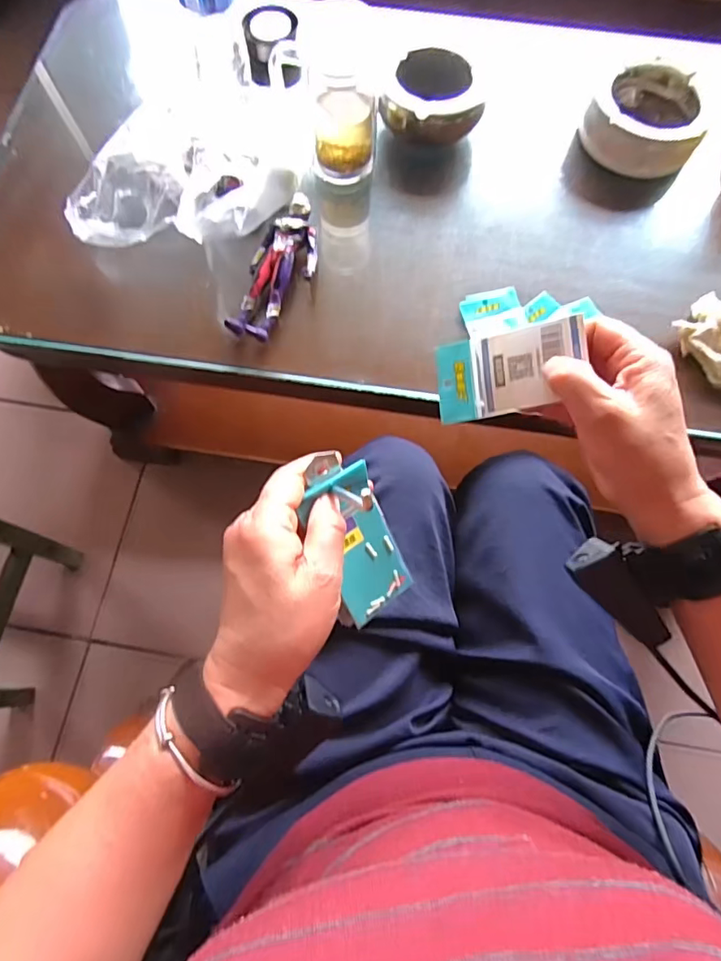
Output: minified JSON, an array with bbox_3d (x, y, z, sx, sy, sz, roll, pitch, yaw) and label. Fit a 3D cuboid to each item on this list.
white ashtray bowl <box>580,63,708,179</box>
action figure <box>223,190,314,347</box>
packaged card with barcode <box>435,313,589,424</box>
[{"bbox_3d":[0.340,-0.436,0.623,0.129,0.050,0.139,0,72,-1],"label":"white ashtray bowl"},{"bbox_3d":[-0.085,-0.225,0.563,0.068,0.046,0.167,13,72,3],"label":"action figure"},{"bbox_3d":[0.097,-0.071,0.343,0.094,0.004,0.054,-7,86,27],"label":"packaged card with barcode"}]

